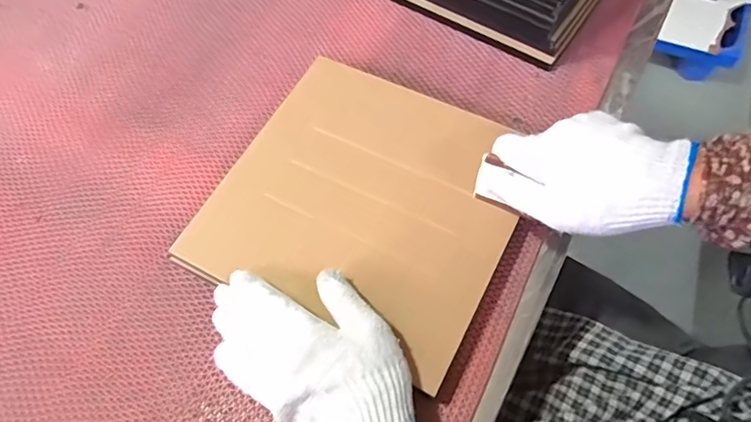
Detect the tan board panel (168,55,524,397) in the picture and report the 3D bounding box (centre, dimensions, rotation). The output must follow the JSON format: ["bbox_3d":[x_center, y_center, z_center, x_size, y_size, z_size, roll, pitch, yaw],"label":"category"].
[{"bbox_3d":[-0.009,-0.014,0.453,0.239,0.010,0.234,22,67,13],"label":"tan board panel"}]

